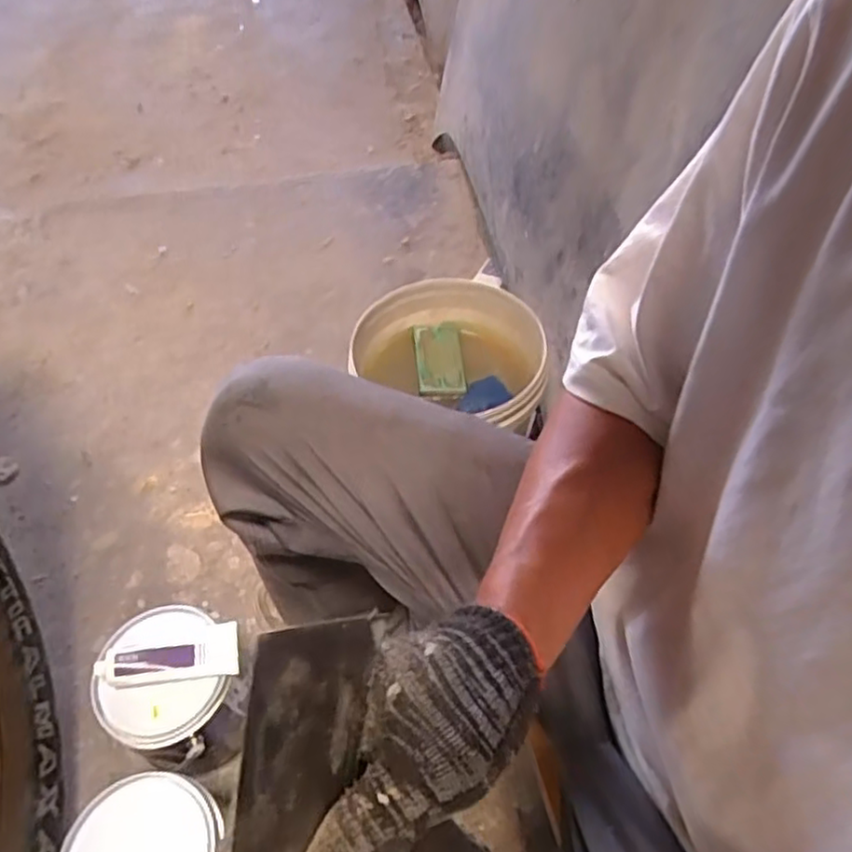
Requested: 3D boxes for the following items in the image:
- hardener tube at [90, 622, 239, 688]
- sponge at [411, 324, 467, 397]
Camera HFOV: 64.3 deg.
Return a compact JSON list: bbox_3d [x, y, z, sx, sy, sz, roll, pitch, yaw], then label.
[{"bbox_3d":[-0.266,0.237,0.698,0.133,0.030,0.052,-9,53,-9],"label":"hardener tube"},{"bbox_3d":[0.018,-0.098,0.971,0.068,0.022,0.127,-5,52,-6],"label":"sponge"}]

